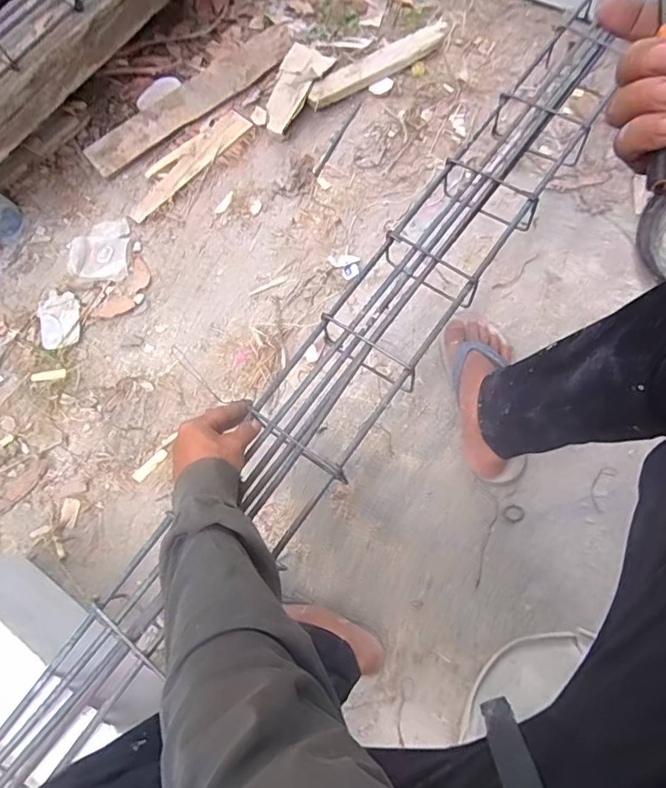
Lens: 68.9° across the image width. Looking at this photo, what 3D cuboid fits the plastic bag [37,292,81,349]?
[{"bbox_3d":[-0.480,-0.133,0.853,0.071,0.018,0.120,-22,72,-5],"label":"plastic bag"}]

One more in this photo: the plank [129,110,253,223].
[{"bbox_3d":[-0.291,-0.459,0.961,0.072,0.020,0.298,42,78,14],"label":"plank"}]

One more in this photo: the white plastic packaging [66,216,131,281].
[{"bbox_3d":[-0.434,-0.269,0.900,0.108,0.020,0.132,-5,71,1],"label":"white plastic packaging"}]

